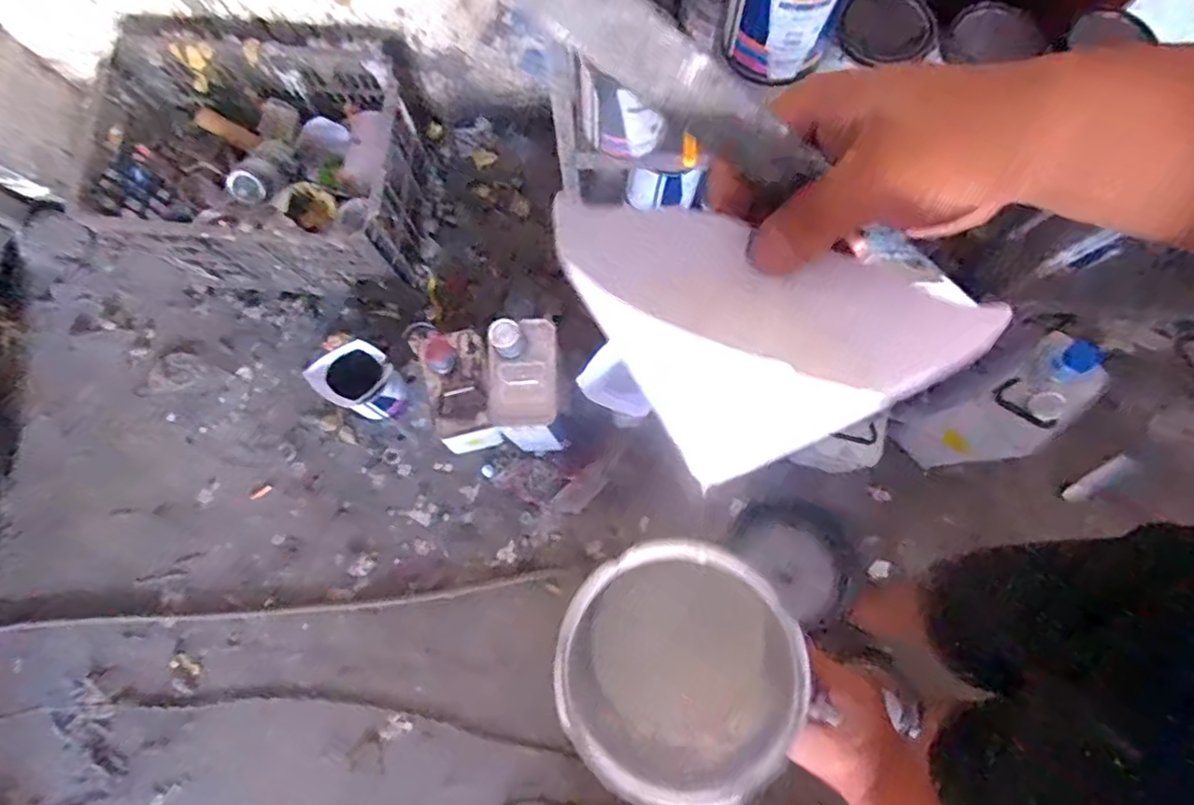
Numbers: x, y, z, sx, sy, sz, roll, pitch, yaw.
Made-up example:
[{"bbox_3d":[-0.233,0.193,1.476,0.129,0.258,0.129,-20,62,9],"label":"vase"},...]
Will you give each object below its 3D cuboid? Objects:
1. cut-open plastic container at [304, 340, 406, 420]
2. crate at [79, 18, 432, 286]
[{"bbox_3d":[-0.413,-0.032,1.127,0.115,0.175,0.116,36,82,7],"label":"cut-open plastic container"},{"bbox_3d":[-0.587,-0.441,1.133,0.531,0.244,0.432,1,79,1],"label":"crate"}]

